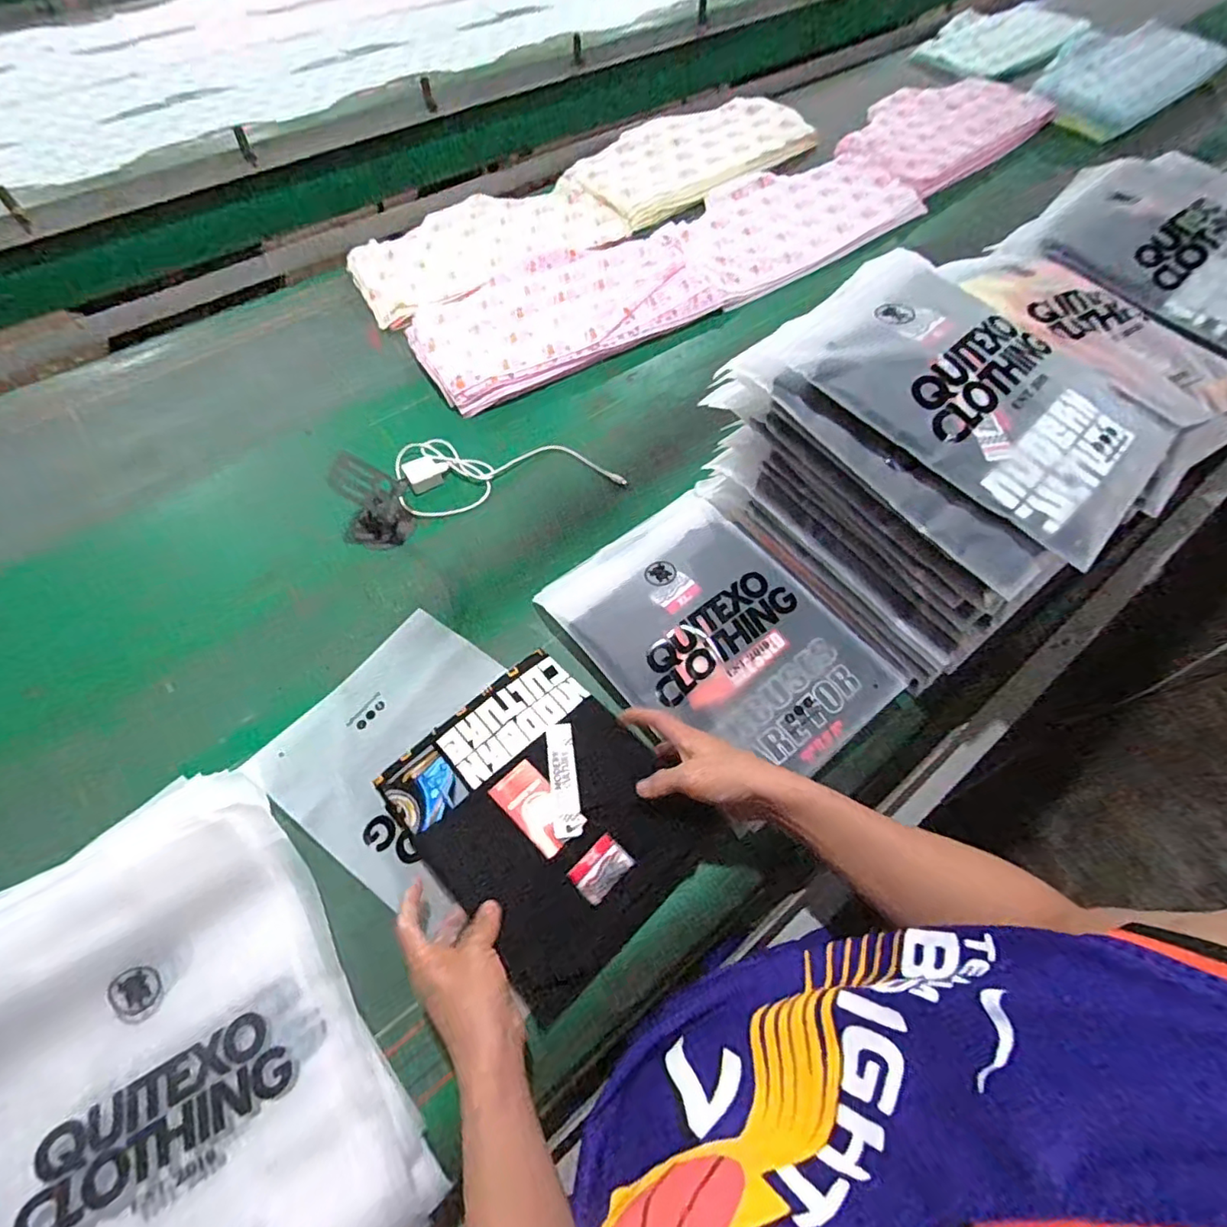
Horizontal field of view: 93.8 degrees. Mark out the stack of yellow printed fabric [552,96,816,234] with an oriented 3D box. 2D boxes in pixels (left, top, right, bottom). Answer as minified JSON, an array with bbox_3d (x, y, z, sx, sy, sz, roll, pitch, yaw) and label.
[{"bbox_3d":[0.154,-0.957,1.185,0.299,0.035,0.532,39,68,18],"label":"stack of yellow printed fabric"}]

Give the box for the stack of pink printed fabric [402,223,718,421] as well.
[{"bbox_3d":[-0.077,-0.504,0.940,0.496,0.038,0.260,-29,66,-16],"label":"stack of pink printed fabric"}]

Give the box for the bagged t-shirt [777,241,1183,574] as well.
[{"bbox_3d":[0.329,-0.213,0.518,0.316,0.030,0.221,41,66,14],"label":"bagged t-shirt"}]

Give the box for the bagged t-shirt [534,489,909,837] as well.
[{"bbox_3d":[0.110,0.025,0.640,0.252,0.053,0.344,-32,67,-17],"label":"bagged t-shirt"}]

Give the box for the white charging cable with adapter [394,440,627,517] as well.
[{"bbox_3d":[-0.147,-0.206,0.790,0.301,0.022,0.134,-11,62,-7],"label":"white charging cable with adapter"}]

